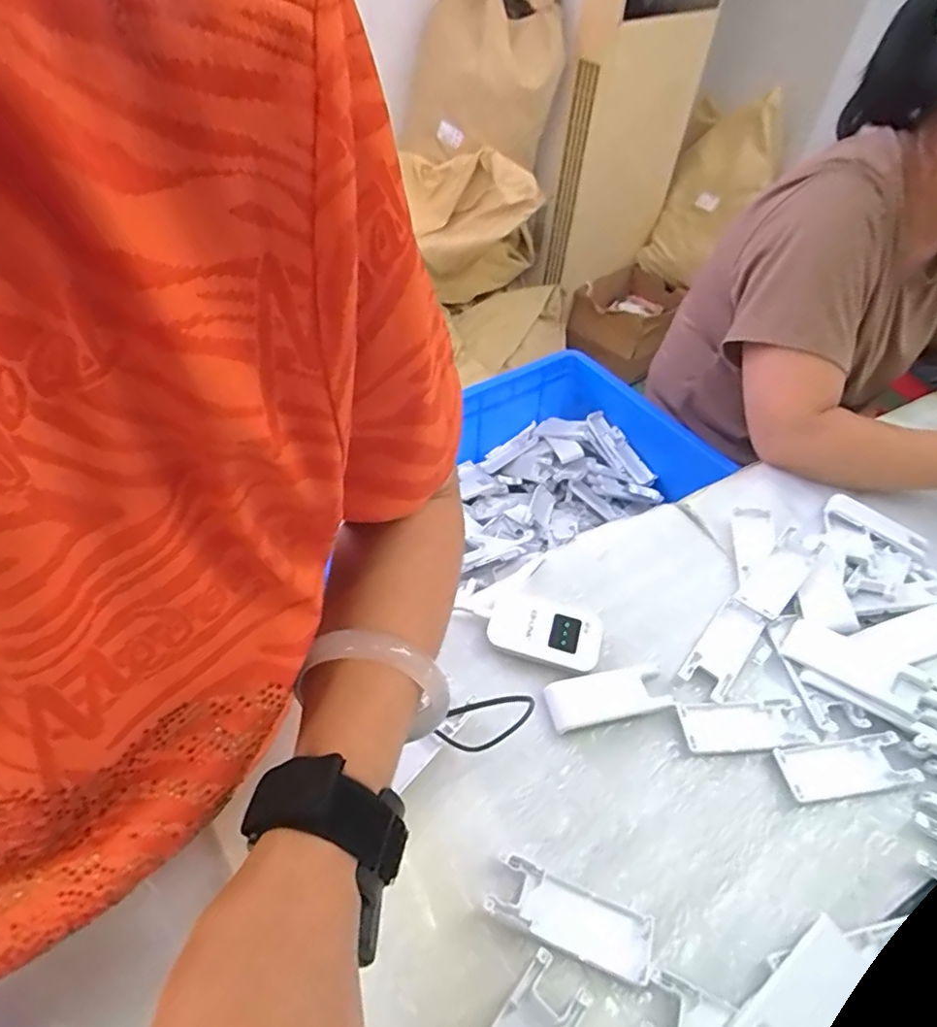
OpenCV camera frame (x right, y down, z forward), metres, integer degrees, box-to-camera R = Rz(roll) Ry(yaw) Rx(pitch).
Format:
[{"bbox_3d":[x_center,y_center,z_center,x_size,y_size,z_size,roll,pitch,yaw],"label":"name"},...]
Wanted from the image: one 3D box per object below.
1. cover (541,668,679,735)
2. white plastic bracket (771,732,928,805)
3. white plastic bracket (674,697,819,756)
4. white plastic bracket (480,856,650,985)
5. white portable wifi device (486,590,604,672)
[{"bbox_3d":[0.116,0.153,0.493,0.103,0.017,0.036,-8,50,-12],"label":"cover"},{"bbox_3d":[0.298,0.200,0.464,0.106,0.007,0.043,-3,49,-8],"label":"white plastic bracket"},{"bbox_3d":[0.227,0.173,0.481,0.107,0.009,0.040,-1,49,-6],"label":"white plastic bracket"},{"bbox_3d":[0.066,0.263,0.384,0.103,0.018,0.038,19,50,12],"label":"white plastic bracket"},{"bbox_3d":[0.069,0.106,0.526,0.096,0.016,0.059,21,50,13],"label":"white portable wifi device"}]

